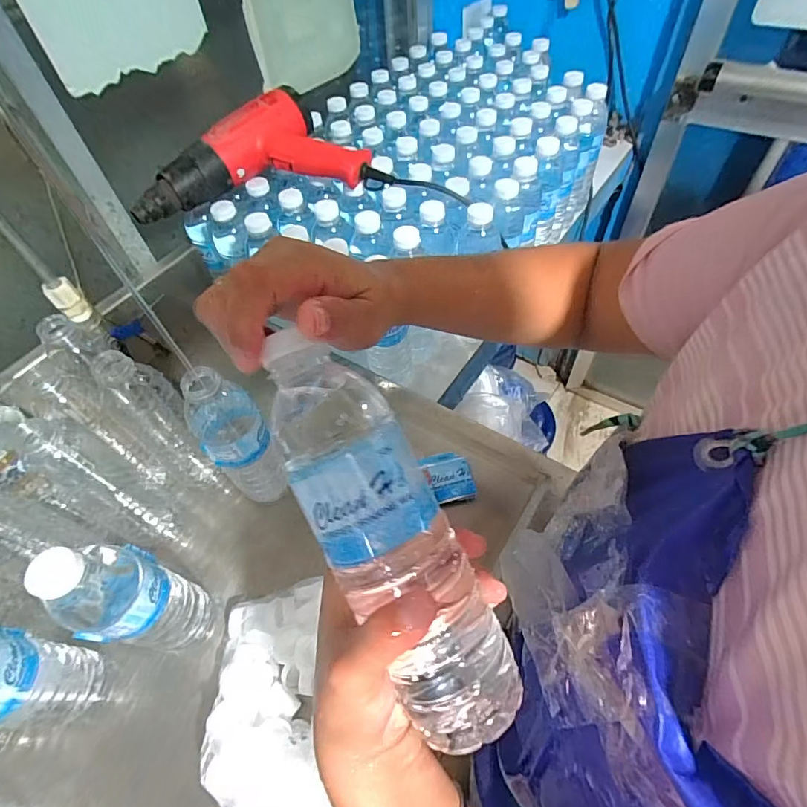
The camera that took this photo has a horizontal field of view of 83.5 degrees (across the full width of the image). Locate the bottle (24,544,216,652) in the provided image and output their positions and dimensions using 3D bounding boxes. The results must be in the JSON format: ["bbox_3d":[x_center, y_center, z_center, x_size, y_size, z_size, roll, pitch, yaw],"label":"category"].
[{"bbox_3d":[-0.218,0.168,0.379,0.050,0.206,0.069,19,58,17],"label":"bottle"}]

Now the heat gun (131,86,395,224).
[{"bbox_3d":[-0.192,-0.330,0.592,0.317,0.076,0.143,-12,54,-5],"label":"heat gun"}]

